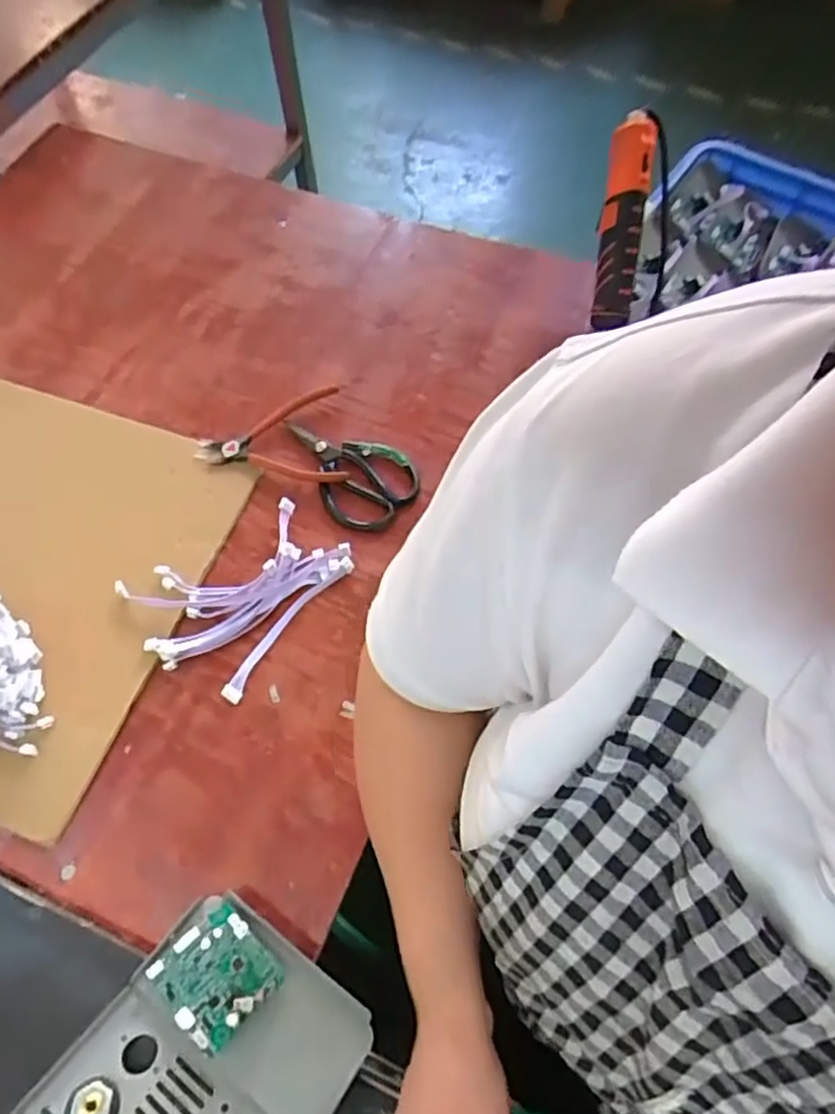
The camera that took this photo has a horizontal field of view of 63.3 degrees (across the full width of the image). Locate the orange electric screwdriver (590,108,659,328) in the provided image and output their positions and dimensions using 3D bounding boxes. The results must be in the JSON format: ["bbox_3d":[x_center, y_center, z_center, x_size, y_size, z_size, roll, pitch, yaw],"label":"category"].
[{"bbox_3d":[0.206,-0.335,0.683,0.041,0.192,0.033,4,19,2],"label":"orange electric screwdriver"}]

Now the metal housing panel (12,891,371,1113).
[{"bbox_3d":[-0.136,0.332,0.437,0.157,0.026,0.171,29,51,20],"label":"metal housing panel"}]

